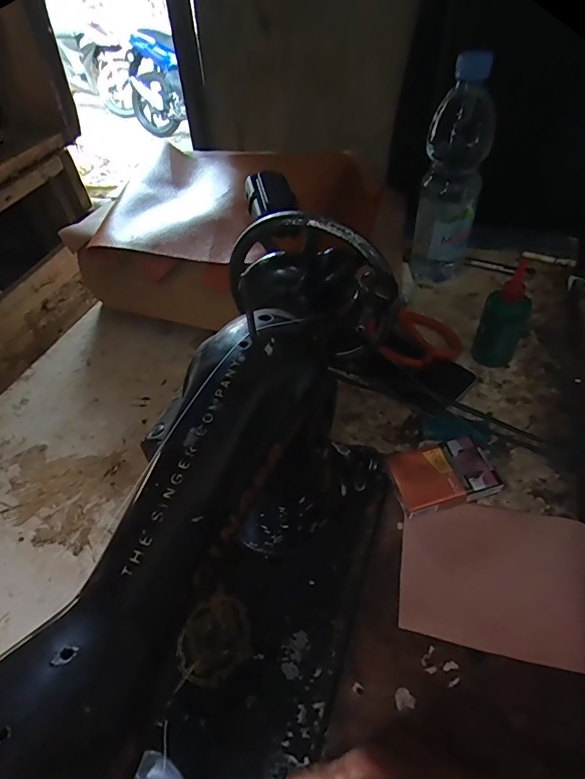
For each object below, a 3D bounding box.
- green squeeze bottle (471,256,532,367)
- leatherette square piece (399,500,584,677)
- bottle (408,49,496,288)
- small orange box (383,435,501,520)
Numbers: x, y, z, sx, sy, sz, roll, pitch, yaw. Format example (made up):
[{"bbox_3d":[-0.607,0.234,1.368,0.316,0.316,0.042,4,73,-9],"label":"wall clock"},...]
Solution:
[{"bbox_3d":[0.213,-0.070,0.446,0.032,0.108,0.031,-18,49,-12],"label":"green squeeze bottle"},{"bbox_3d":[0.160,0.142,0.337,0.146,0.010,0.111,8,49,11],"label":"leatherette square piece"},{"bbox_3d":[0.180,-0.234,0.500,0.067,0.239,0.055,12,49,14],"label":"bottle"},{"bbox_3d":[0.129,0.077,0.383,0.082,0.027,0.052,-13,48,-8],"label":"small orange box"}]

